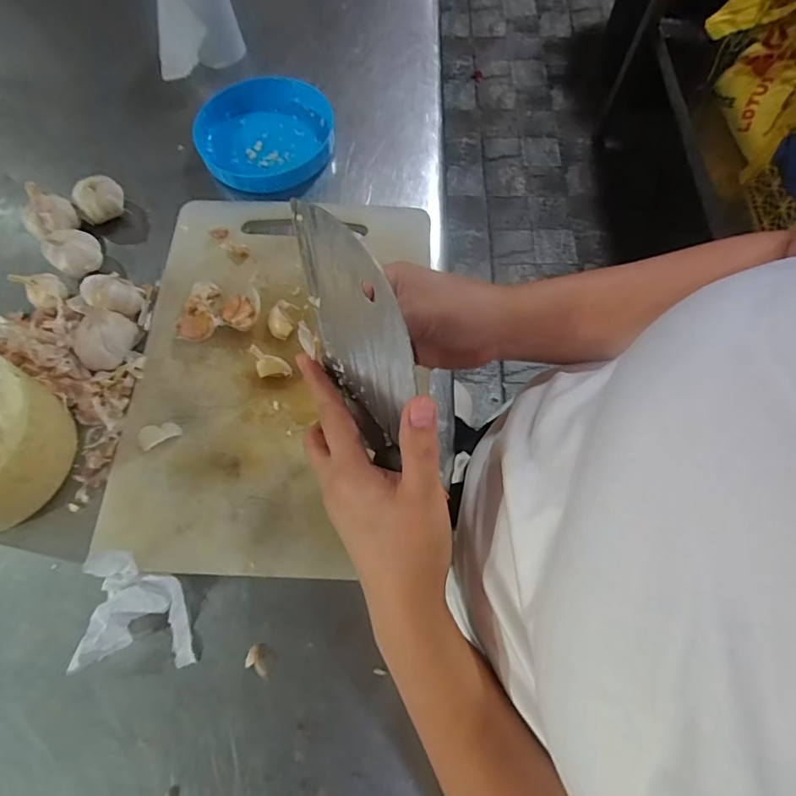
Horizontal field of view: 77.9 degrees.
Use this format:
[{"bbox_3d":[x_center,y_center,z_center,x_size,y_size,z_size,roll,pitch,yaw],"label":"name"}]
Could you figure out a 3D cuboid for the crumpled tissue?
[{"bbox_3d":[-0.179,0.144,0.339,0.065,0.034,0.077,-6,67,-2],"label":"crumpled tissue"}]

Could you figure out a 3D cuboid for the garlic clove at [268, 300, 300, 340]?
[{"bbox_3d":[-0.100,-0.069,0.425,0.025,0.014,0.034,12,68,5],"label":"garlic clove"}]

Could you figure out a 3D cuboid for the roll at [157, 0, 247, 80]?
[{"bbox_3d":[-0.231,-0.421,0.551,0.096,0.128,0.076,-20,68,-8],"label":"roll"}]

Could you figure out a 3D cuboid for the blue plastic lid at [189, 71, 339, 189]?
[{"bbox_3d":[-0.138,-0.278,0.522,0.137,0.028,0.145,-3,67,-1],"label":"blue plastic lid"}]

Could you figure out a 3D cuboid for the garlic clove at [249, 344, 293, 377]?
[{"bbox_3d":[-0.107,-0.026,0.408,0.041,0.012,0.020,25,69,10],"label":"garlic clove"}]

